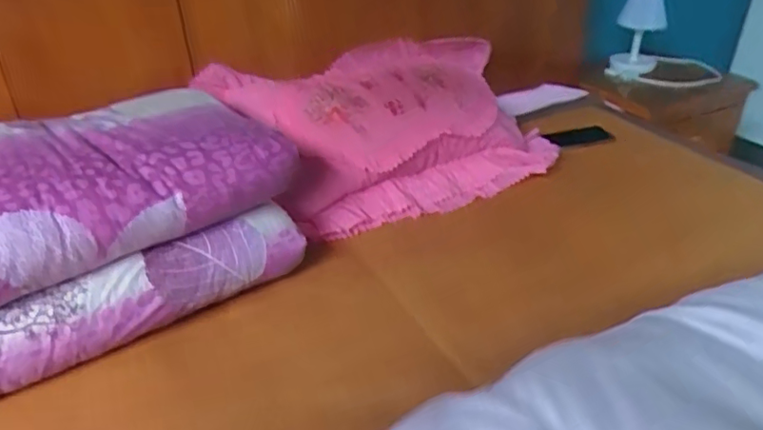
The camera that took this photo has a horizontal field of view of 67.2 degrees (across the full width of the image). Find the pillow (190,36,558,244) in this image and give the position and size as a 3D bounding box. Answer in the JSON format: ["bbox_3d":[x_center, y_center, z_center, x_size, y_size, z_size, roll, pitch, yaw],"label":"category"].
[{"bbox_3d":[0.024,-0.198,1.167,0.640,0.189,0.438,-17,37,-28],"label":"pillow"}]

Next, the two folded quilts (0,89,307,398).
[{"bbox_3d":[-0.452,0.031,0.771,0.607,0.244,0.332,-19,38,-29],"label":"two folded quilts"}]

